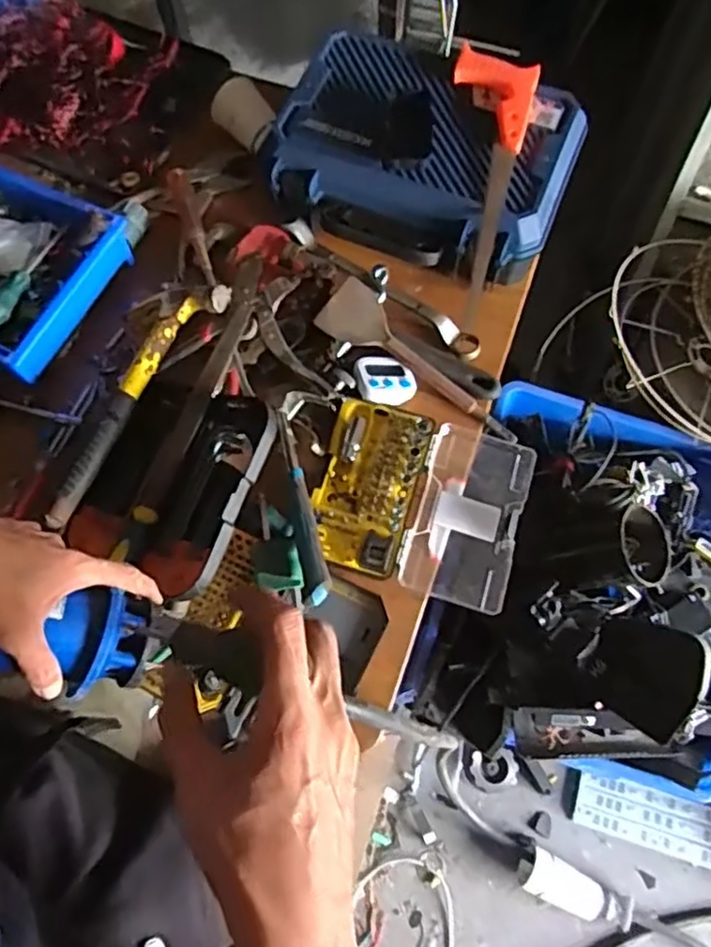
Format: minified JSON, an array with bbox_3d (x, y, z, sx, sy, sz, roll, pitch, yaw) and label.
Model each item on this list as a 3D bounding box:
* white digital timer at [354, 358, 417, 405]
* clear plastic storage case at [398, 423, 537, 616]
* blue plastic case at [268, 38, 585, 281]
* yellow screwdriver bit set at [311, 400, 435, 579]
[{"bbox_3d":[0.034,-0.109,0.748,0.066,0.014,0.059,-4,70,-3],"label":"white digital timer"},{"bbox_3d":[0.123,0.045,0.716,0.112,0.026,0.193,16,70,5],"label":"clear plastic storage case"},{"bbox_3d":[0.074,-0.388,0.801,0.358,0.096,0.258,24,71,7],"label":"blue plastic case"},{"bbox_3d":[0.015,0.012,0.712,0.107,0.028,0.183,16,70,5],"label":"yellow screwdriver bit set"}]

